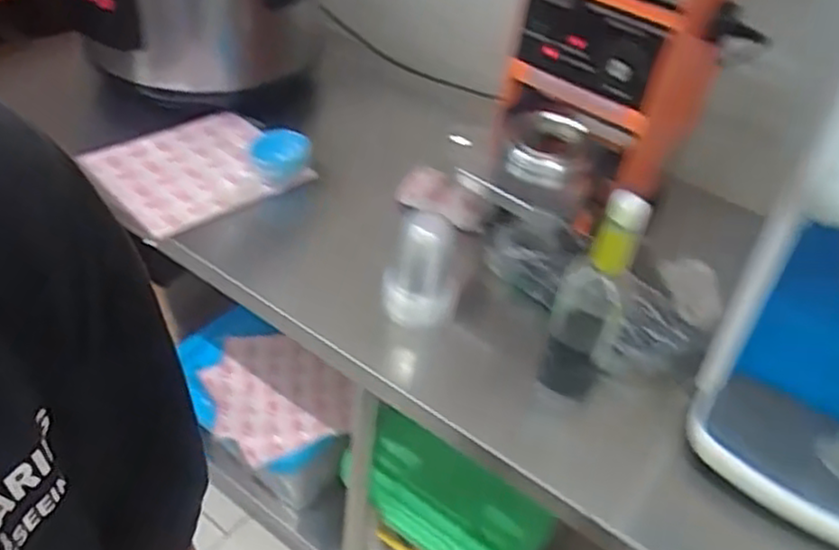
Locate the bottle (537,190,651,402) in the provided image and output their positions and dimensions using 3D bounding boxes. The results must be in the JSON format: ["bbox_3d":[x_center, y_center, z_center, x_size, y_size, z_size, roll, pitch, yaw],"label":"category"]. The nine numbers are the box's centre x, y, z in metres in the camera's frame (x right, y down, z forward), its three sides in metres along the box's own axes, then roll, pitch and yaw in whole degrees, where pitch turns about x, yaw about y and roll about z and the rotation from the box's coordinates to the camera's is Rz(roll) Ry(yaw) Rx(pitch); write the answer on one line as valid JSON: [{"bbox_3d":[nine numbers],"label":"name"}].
[{"bbox_3d":[0.200,0.017,0.821,0.072,0.264,0.086,19,43,13],"label":"bottle"}]

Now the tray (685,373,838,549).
[{"bbox_3d":[0.414,0.207,0.749,0.262,0.078,0.097,27,45,20],"label":"tray"}]

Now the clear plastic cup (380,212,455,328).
[{"bbox_3d":[0.001,-0.010,0.918,0.089,0.129,0.082,4,42,-4],"label":"clear plastic cup"}]

